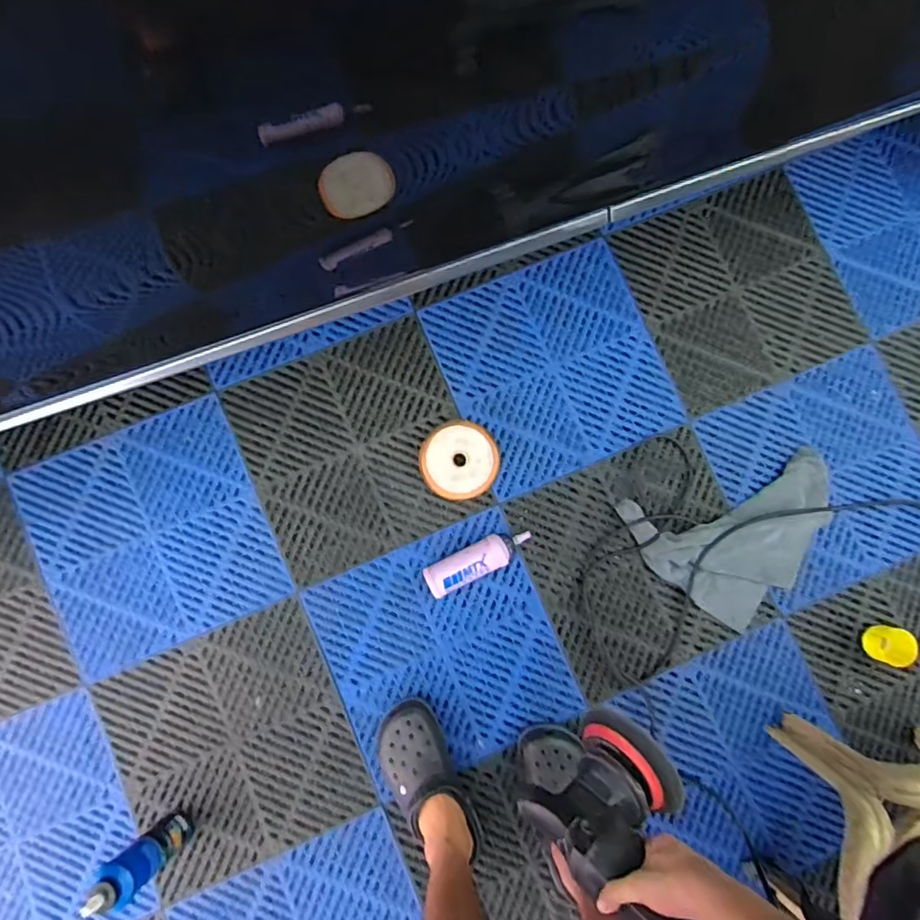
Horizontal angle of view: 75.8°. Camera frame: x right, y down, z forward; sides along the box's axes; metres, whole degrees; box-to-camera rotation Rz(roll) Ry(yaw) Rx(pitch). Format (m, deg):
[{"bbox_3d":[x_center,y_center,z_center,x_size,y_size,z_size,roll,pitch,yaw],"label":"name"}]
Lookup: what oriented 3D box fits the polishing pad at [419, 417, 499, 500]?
[{"bbox_3d":[-0.001,0.000,1.086,0.141,0.042,0.142,-8,85,-4],"label":"polishing pad"}]

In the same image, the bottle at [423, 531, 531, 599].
[{"bbox_3d":[0.034,0.178,1.053,0.195,0.054,0.060,-25,87,-5],"label":"bottle"}]

